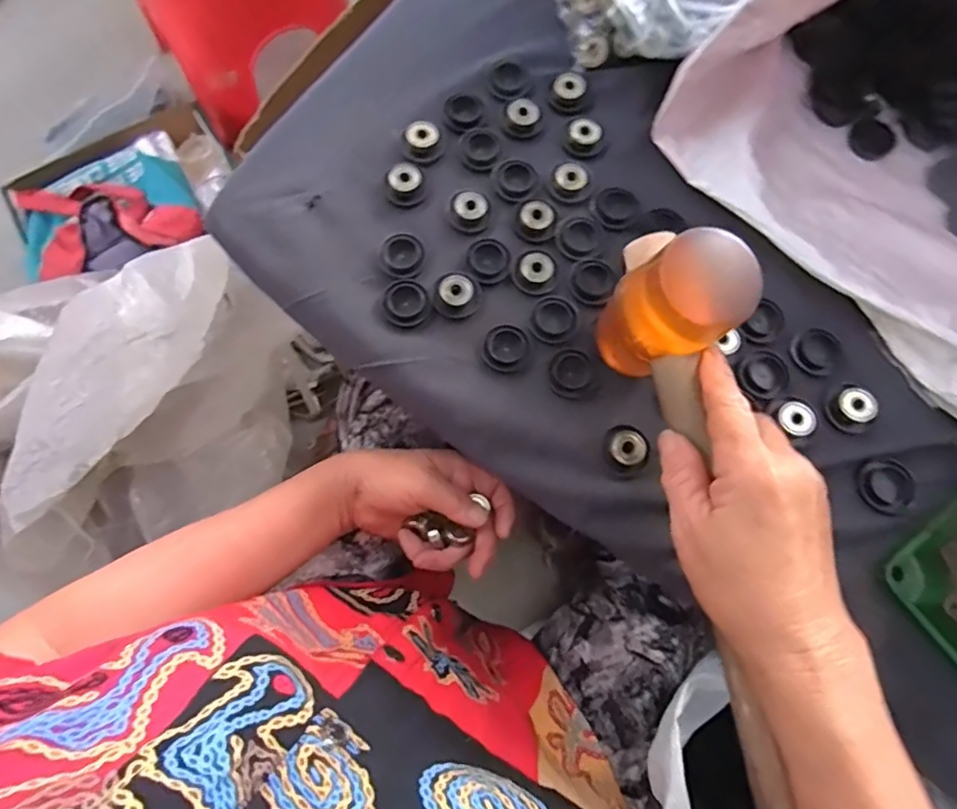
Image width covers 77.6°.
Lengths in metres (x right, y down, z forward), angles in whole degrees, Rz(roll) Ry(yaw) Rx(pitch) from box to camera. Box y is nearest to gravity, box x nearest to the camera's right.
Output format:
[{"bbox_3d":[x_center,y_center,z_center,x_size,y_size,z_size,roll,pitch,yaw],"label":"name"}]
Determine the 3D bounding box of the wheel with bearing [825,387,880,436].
[{"bbox_3d":[0.245,0.003,0.387,0.029,0.008,0.028,0,75,-1],"label":"wheel with bearing"}]

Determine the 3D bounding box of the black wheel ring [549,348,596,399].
[{"bbox_3d":[0.062,-0.021,0.393,0.029,0.004,0.033,-2,75,-2],"label":"black wheel ring"}]

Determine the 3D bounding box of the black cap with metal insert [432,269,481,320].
[{"bbox_3d":[-0.014,-0.077,0.404,0.031,0.008,0.035,10,75,1],"label":"black cap with metal insert"}]

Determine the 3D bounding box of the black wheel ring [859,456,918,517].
[{"bbox_3d":[0.260,0.051,0.376,0.034,0.006,0.034,0,75,-1],"label":"black wheel ring"}]

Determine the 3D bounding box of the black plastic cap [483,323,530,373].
[{"bbox_3d":[0.019,-0.038,0.398,0.029,0.006,0.033,28,76,6],"label":"black plastic cap"}]

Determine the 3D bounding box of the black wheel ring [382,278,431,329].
[{"bbox_3d":[-0.049,-0.069,0.403,0.032,0.004,0.033,0,75,-1],"label":"black wheel ring"}]

